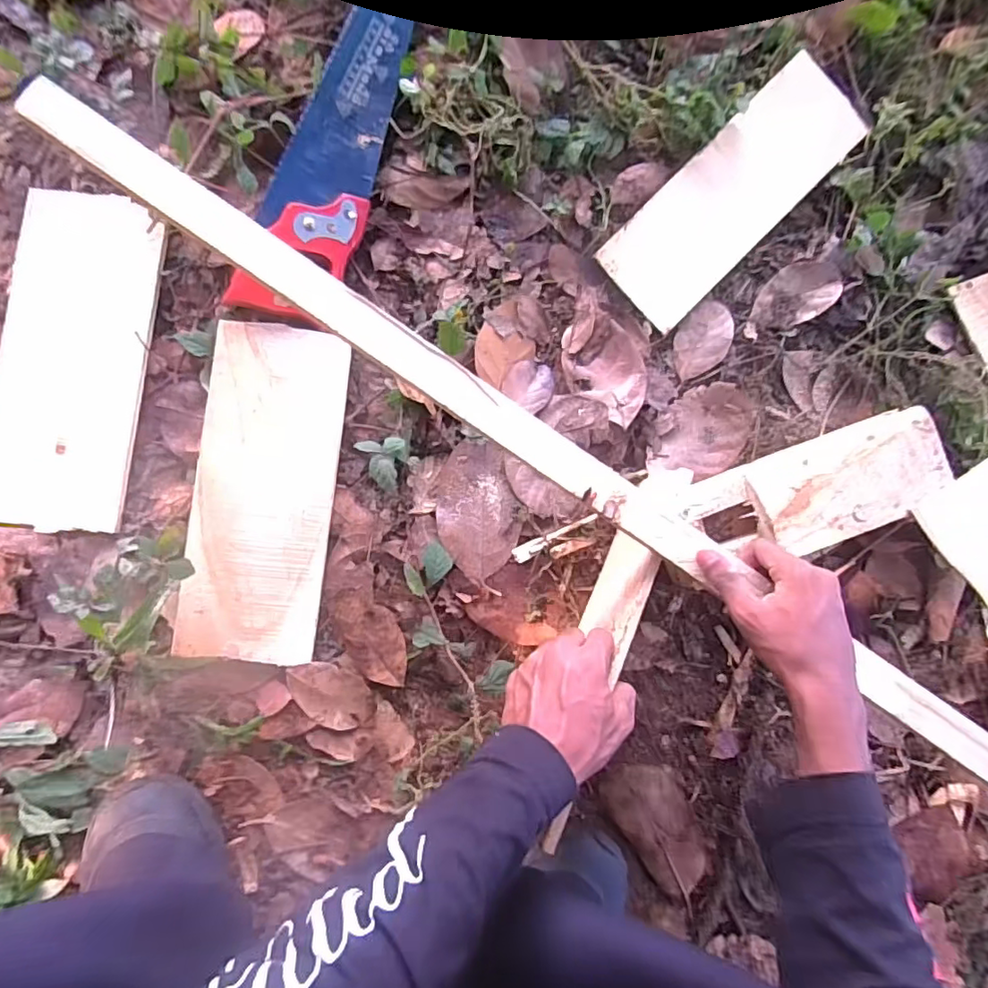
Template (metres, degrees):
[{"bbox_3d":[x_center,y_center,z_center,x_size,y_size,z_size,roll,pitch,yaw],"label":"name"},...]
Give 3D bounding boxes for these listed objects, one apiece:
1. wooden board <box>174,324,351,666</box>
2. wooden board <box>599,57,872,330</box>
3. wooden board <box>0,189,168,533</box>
[{"bbox_3d":[-0.211,-0.004,0.540,0.121,0.010,0.306,6,83,-7],"label":"wooden board"},{"bbox_3d":[0.246,-0.311,0.604,0.298,0.013,0.107,-45,95,1],"label":"wooden board"},{"bbox_3d":[-0.385,-0.124,0.529,0.124,0.011,0.307,6,83,-7],"label":"wooden board"}]

